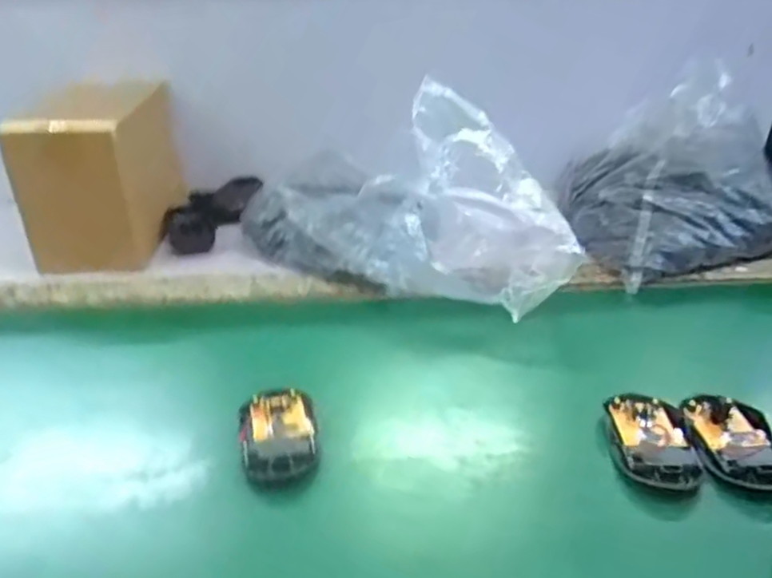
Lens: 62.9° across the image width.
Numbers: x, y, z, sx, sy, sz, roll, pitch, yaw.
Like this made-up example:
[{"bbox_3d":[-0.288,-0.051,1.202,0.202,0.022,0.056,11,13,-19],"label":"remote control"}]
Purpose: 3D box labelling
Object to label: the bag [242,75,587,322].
[{"bbox_3d":[0.022,-0.100,0.663,0.368,0.175,0.154,15,32,24],"label":"bag"}]

